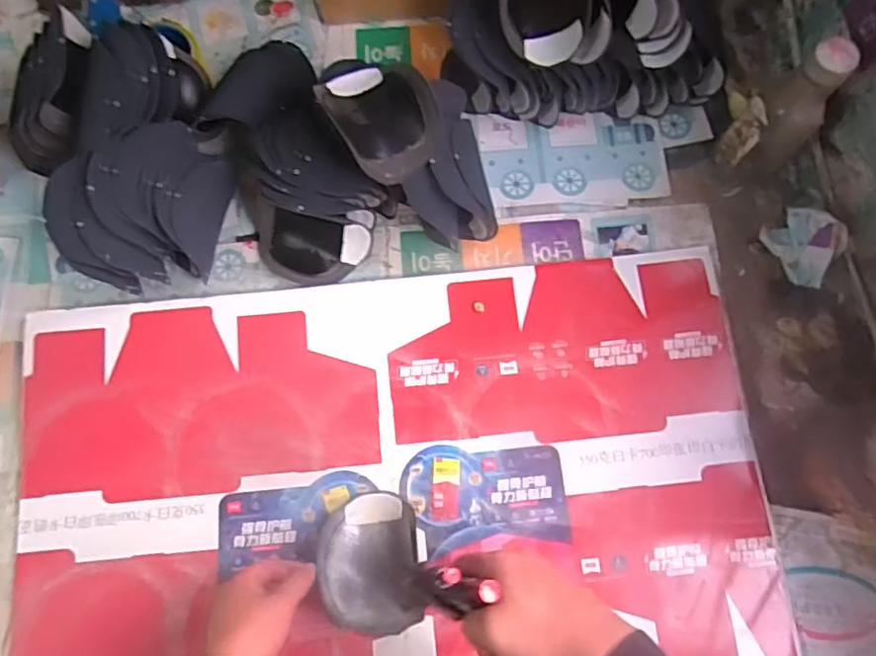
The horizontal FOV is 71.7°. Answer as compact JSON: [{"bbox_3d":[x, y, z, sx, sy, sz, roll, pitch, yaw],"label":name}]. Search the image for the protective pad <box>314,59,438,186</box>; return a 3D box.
[{"bbox_3d":[-0.066,-0.234,0.634,0.107,0.043,0.163,-30,79,-7],"label":"protective pad"}]

